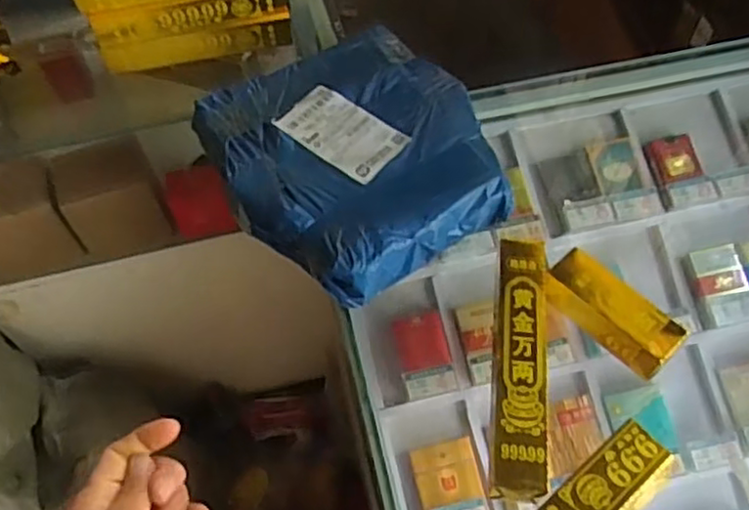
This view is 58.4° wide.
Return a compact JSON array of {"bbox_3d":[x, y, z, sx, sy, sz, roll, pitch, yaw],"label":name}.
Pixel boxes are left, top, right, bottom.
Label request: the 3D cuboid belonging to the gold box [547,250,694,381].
[{"bbox_3d":[0.216,0.053,0.618,0.051,0.036,0.126,-40,64,-21],"label":"gold box"}]

